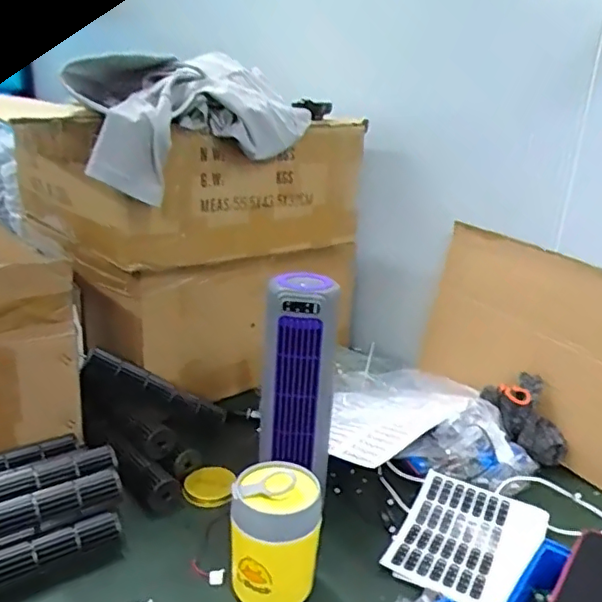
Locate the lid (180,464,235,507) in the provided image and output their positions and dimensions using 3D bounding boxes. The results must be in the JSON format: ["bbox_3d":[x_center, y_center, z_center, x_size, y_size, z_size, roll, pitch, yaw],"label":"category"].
[{"bbox_3d":[-0.126,0.251,0.800,0.068,0.020,0.075,2,19,-5],"label":"lid"}]

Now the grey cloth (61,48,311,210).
[{"bbox_3d":[-0.151,-0.241,0.816,0.205,0.177,0.347,11,20,22],"label":"grey cloth"}]

